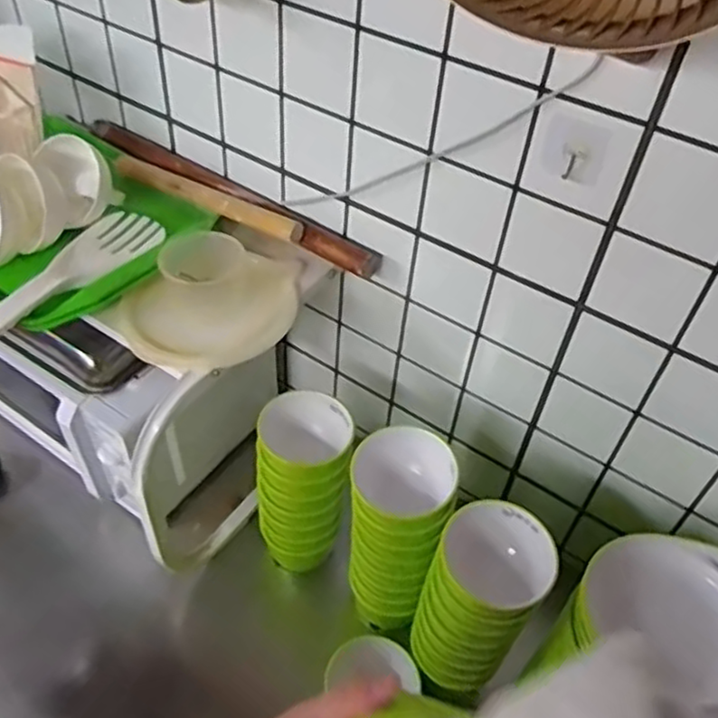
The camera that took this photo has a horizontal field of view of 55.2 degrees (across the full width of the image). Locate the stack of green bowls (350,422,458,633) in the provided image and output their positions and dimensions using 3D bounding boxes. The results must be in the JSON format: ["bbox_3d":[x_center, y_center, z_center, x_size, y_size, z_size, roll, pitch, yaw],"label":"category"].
[{"bbox_3d":[0.040,0.213,0.801,0.108,0.295,0.099,20,47,15],"label":"stack of green bowls"}]

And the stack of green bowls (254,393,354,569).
[{"bbox_3d":[-0.072,0.168,0.874,0.108,0.270,0.095,-3,45,-8],"label":"stack of green bowls"}]

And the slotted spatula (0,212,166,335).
[{"bbox_3d":[-0.333,-0.104,0.782,0.074,0.022,0.267,23,48,17],"label":"slotted spatula"}]

